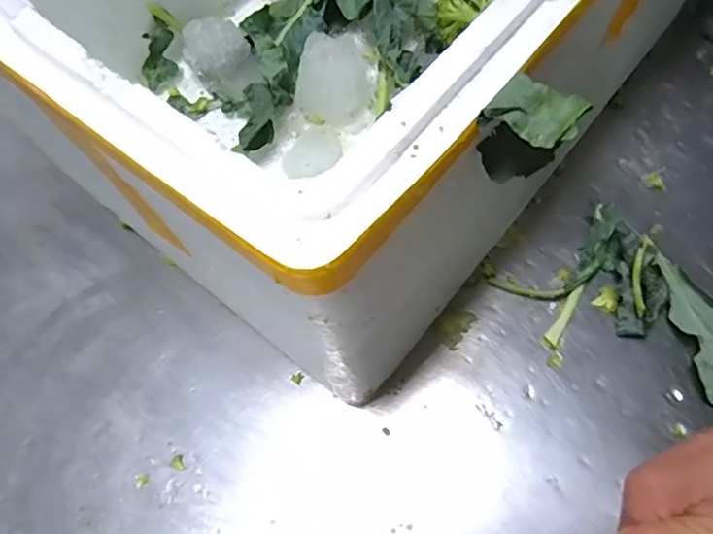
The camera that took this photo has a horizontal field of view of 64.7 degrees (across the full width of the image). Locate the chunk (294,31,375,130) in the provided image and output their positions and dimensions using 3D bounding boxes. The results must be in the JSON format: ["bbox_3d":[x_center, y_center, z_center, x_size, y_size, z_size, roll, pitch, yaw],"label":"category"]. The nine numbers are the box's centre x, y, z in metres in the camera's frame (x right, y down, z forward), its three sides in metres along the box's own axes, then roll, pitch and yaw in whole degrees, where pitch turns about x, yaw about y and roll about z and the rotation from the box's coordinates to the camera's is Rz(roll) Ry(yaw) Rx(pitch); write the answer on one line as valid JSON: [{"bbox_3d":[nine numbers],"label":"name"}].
[{"bbox_3d":[-0.023,-0.195,0.574,0.074,0.052,0.080,-2,65,4],"label":"chunk"}]

